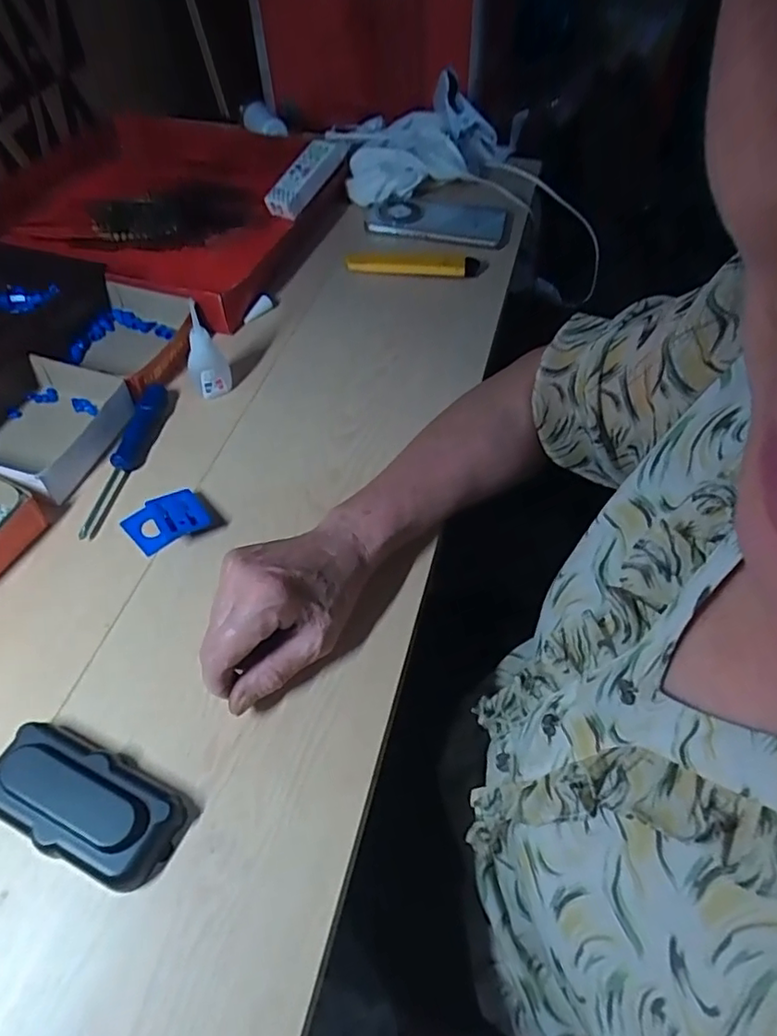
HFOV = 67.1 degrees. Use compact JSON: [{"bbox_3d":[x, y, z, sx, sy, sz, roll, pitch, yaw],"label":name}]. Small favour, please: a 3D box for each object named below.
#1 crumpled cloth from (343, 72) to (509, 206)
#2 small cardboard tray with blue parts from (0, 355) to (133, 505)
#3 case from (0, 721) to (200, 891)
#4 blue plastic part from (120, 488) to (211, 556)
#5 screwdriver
[{"bbox_3d":[0.052,-0.534,0.834,0.149,0.068,0.306,31,58,16],"label":"crumpled cloth"},{"bbox_3d":[-0.281,-0.076,0.477,0.114,0.032,0.126,21,56,10],"label":"small cardboard tray with blue parts"},{"bbox_3d":[-0.165,0.154,0.319,0.107,0.026,0.051,22,56,10],"label":"case"},{"bbox_3d":[-0.166,0.003,0.439,0.056,0.018,0.043,-25,61,-21],"label":"blue plastic part"},{"bbox_3d":[-0.211,-0.051,0.472,0.020,0.021,0.156,9,55,1],"label":"screwdriver"}]

